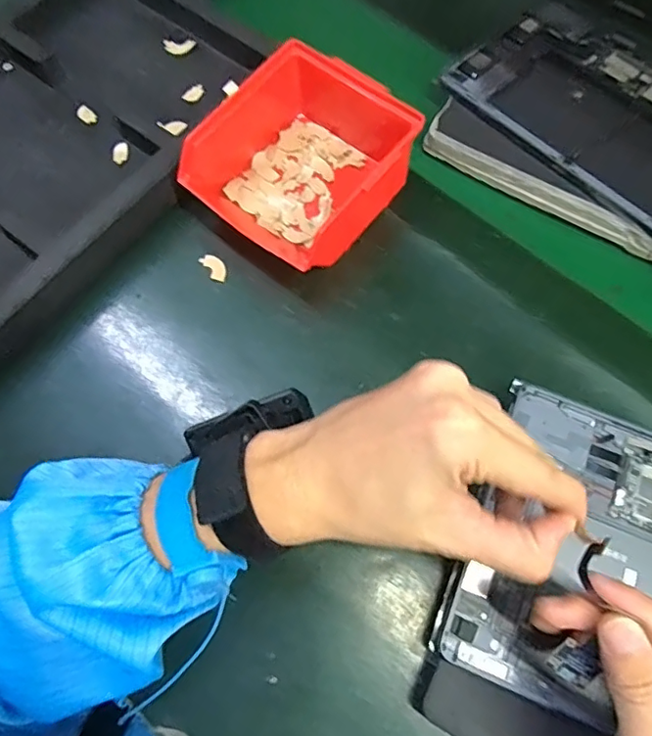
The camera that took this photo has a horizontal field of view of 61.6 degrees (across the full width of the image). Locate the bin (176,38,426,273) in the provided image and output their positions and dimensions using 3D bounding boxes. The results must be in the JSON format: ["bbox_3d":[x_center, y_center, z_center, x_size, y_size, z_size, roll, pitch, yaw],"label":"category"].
[{"bbox_3d":[-0.010,-0.154,0.394,0.124,0.062,0.151,37,73,13],"label":"bin"}]

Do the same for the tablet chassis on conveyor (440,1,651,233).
[{"bbox_3d":[0.238,-0.202,0.444,0.251,0.011,0.155,42,73,15],"label":"tablet chassis on conveyor"}]

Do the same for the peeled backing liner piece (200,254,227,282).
[{"bbox_3d":[-0.083,-0.075,0.407,0.014,0.004,0.025,-29,71,-14],"label":"peeled backing liner piece"}]

